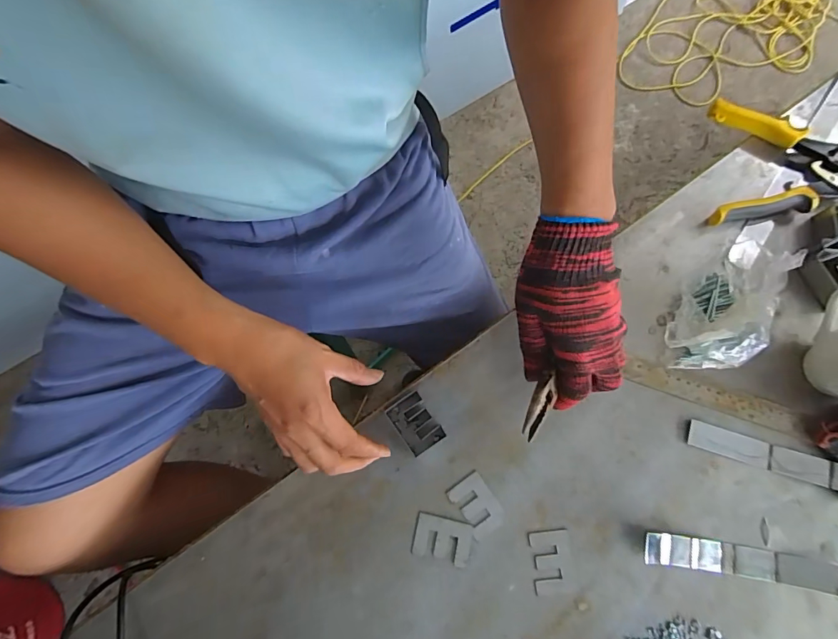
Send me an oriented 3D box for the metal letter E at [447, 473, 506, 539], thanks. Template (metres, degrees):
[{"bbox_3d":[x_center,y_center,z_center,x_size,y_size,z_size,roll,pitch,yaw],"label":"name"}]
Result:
[{"bbox_3d":[0.056,0.181,0.419,0.036,0.004,0.053,-36,77,-7],"label":"metal letter E"}]

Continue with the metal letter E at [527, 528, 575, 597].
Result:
[{"bbox_3d":[0.125,0.229,0.405,0.037,0.004,0.054,-5,76,1],"label":"metal letter E"}]

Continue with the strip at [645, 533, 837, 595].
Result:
[{"bbox_3d":[0.330,0.225,0.379,0.243,0.045,0.027,8,76,4],"label":"strip"}]

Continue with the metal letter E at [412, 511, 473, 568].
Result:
[{"bbox_3d":[0.022,0.211,0.413,0.053,0.004,0.037,13,77,5],"label":"metal letter E"}]

